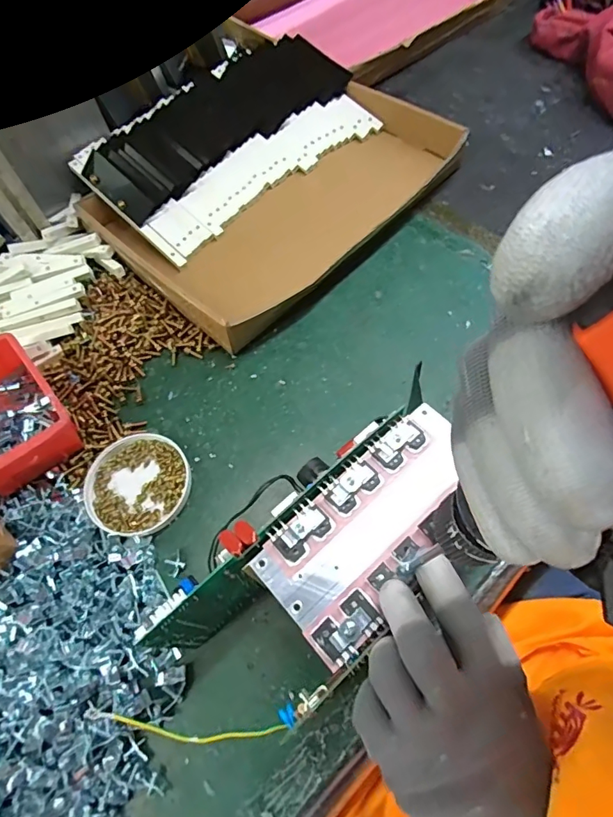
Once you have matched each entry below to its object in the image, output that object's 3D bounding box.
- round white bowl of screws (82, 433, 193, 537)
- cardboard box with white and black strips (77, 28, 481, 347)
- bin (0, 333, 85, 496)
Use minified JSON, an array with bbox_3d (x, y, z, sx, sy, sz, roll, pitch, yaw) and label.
[{"bbox_3d":[-0.166,0.073,0.457,0.098,0.009,0.103,-2,62,3],"label":"round white bowl of screws"},{"bbox_3d":[-0.062,-0.313,0.613,0.419,0.064,0.374,-42,67,-17],"label":"cardboard box with white and black strips"},{"bbox_3d":[-0.305,0.001,0.468,0.101,0.062,0.157,-39,66,-15],"label":"bin"}]

